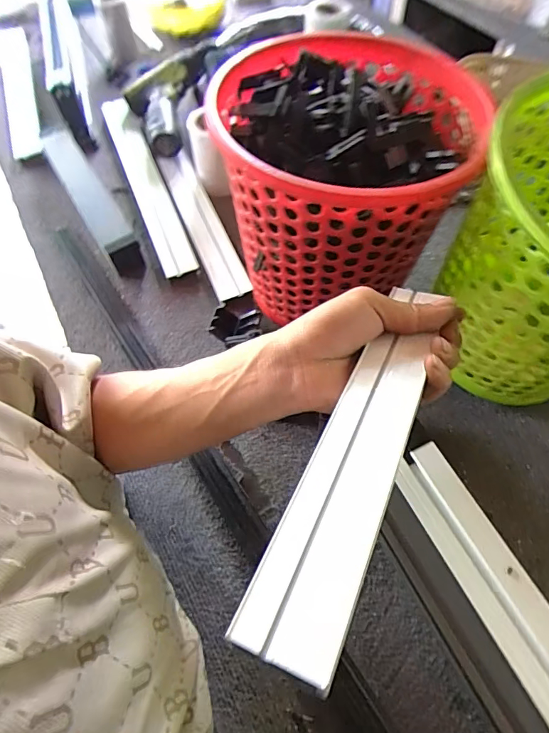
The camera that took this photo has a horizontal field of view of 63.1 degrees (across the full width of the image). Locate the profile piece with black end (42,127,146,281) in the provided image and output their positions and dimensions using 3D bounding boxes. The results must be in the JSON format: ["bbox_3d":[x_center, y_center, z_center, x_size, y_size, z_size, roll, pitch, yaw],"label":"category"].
[{"bbox_3d":[-0.273,-0.249,0.655,0.047,0.059,0.307,-28,62,-14],"label":"profile piece with black end"}]

